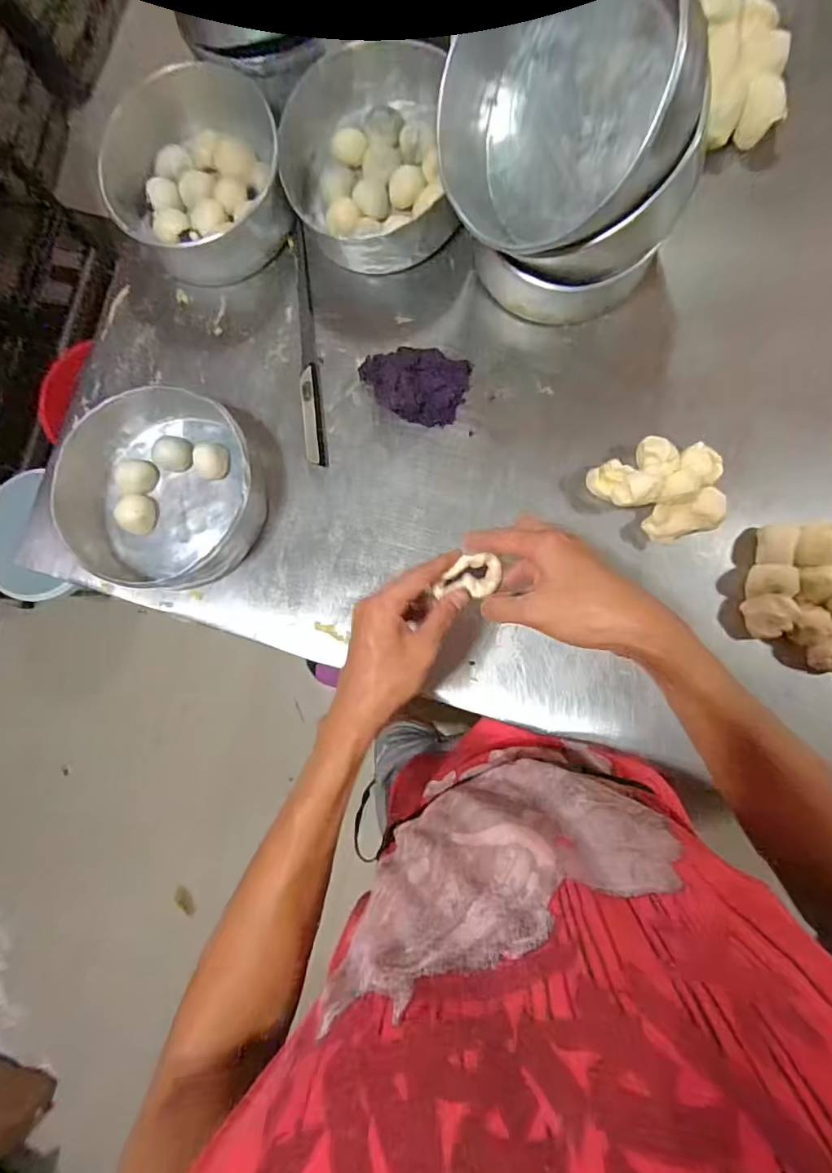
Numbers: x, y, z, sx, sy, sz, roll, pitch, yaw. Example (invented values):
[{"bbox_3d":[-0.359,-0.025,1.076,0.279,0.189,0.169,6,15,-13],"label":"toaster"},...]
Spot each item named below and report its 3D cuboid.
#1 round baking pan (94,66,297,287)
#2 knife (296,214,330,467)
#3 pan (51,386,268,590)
[{"bbox_3d":[-0.251,-0.455,0.595,0.176,0.073,0.195,-36,82,2],"label":"round baking pan"},{"bbox_3d":[-0.125,-0.279,0.594,0.021,0.017,0.291,-7,84,6],"label":"knife"},{"bbox_3d":[-0.269,-0.105,0.571,0.204,0.078,0.208,-1,85,6],"label":"pan"}]

